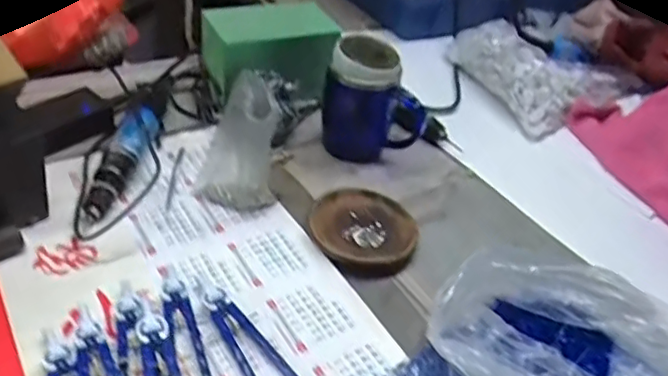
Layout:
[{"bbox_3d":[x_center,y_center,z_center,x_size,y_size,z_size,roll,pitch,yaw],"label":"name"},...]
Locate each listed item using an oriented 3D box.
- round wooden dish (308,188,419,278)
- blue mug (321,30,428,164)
[{"bbox_3d":[0.033,0.042,0.619,0.107,0.020,0.117,4,36,-3],"label":"round wooden dish"},{"bbox_3d":[0.049,-0.102,0.707,0.118,0.135,0.099,9,37,2],"label":"blue mug"}]

